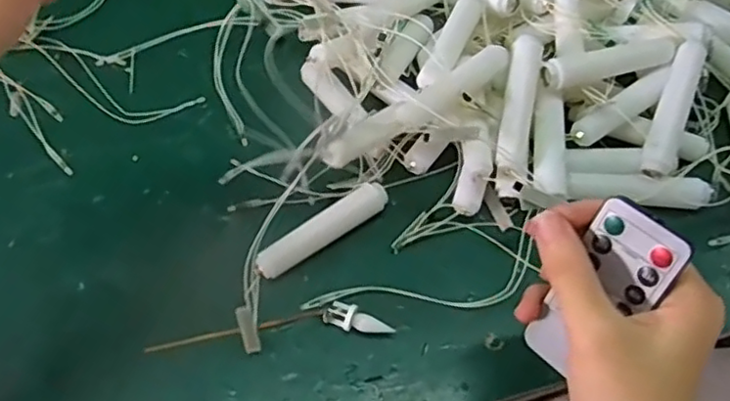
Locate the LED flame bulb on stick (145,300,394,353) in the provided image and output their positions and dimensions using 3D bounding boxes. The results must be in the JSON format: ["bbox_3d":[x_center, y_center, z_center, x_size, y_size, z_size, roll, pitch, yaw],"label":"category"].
[{"bbox_3d":[-0.054,0.070,0.364,0.135,0.013,0.017,-3,60,-2],"label":"LED flame bulb on stick"}]

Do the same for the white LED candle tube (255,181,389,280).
[{"bbox_3d":[-0.026,0.017,0.394,0.090,0.014,0.019,-31,65,-17],"label":"white LED candle tube"}]

